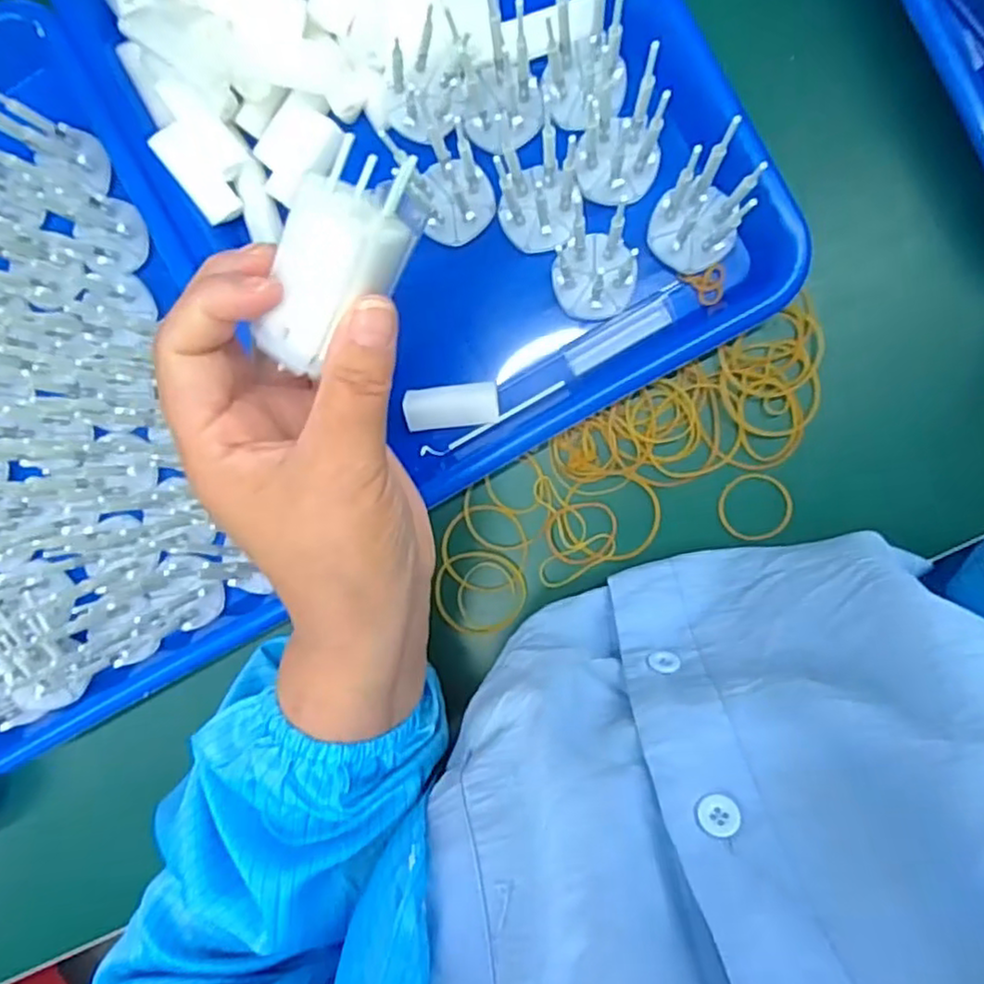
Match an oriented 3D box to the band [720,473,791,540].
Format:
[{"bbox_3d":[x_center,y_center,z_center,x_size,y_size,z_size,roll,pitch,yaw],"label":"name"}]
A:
[{"bbox_3d":[0.127,0.007,0.332,0.034,0.004,0.033,0,87,6],"label":"band"}]

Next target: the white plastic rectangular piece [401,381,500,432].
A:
[{"bbox_3d":[-0.020,-0.042,0.340,0.046,0.008,0.020,-8,98,-8],"label":"white plastic rectangular piece"}]

